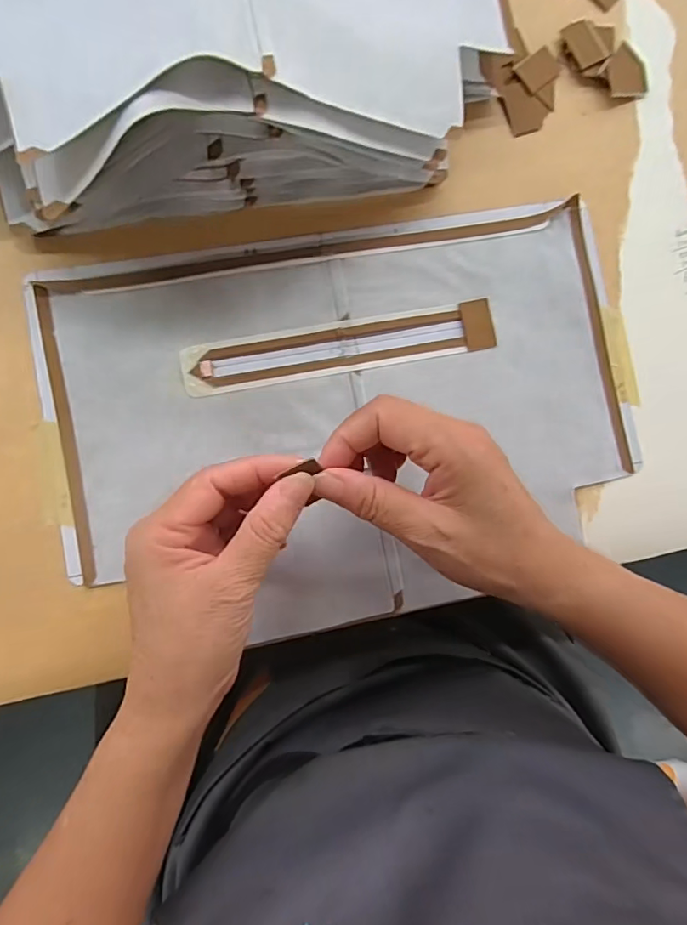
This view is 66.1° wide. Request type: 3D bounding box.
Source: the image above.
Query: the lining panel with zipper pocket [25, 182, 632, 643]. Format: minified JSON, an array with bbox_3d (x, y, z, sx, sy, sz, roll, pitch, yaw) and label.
[{"bbox_3d":[0.007,-0.026,0.338,0.364,0.010,0.246,-10,91,-7],"label":"lining panel with zipper pocket"}]

